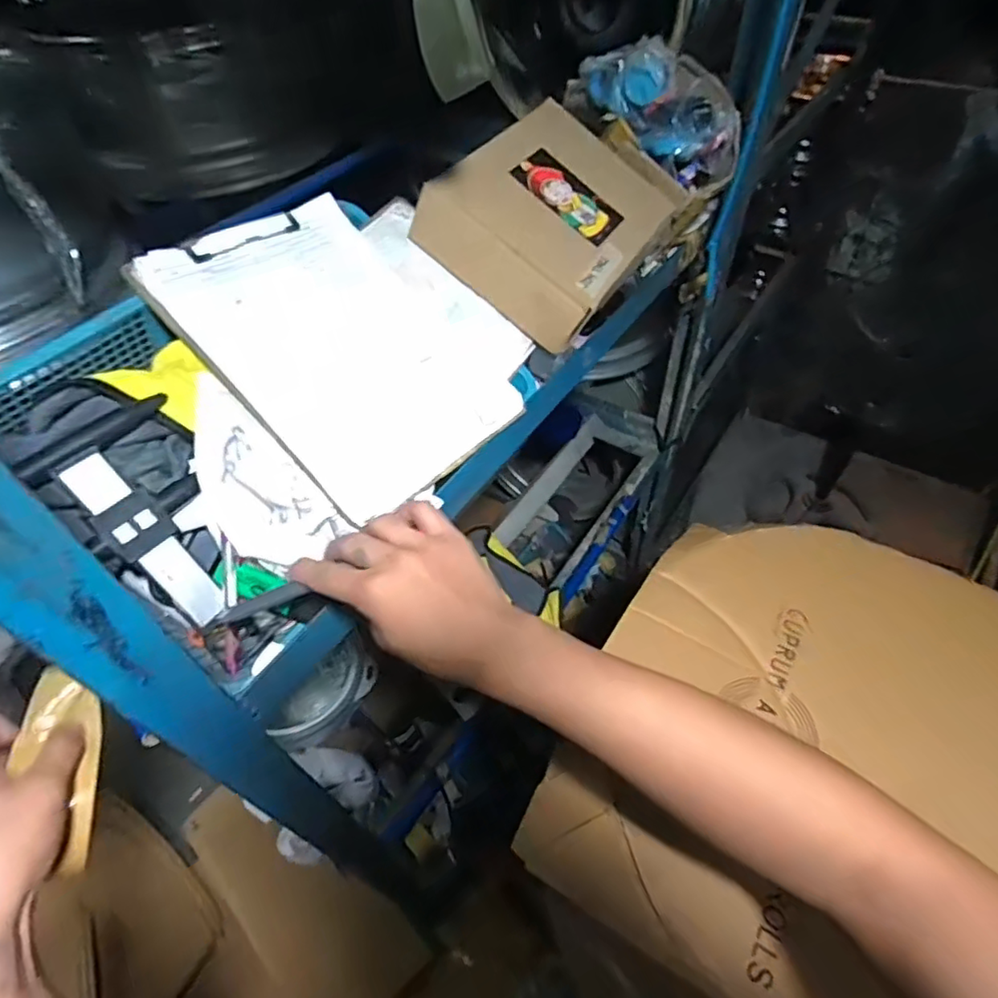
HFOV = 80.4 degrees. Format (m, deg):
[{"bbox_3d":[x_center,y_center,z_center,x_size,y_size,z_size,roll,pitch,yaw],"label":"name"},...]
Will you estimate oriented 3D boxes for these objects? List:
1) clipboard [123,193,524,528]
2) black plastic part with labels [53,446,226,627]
[{"bbox_3d":[-0.135,-0.147,0.547,0.294,0.017,0.238,48,55,3],"label":"clipboard"},{"bbox_3d":[-0.266,0.032,0.451,0.019,0.152,0.041,6,42,49],"label":"black plastic part with labels"}]

